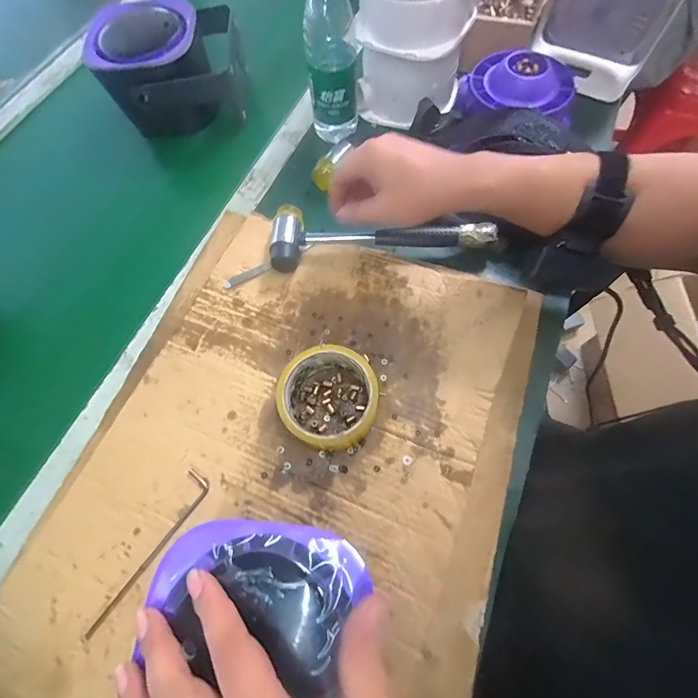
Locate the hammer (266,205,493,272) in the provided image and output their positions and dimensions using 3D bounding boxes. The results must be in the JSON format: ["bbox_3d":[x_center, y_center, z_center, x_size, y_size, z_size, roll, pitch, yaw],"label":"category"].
[{"bbox_3d":[0.035,-0.135,0.411,0.245,0.033,0.075,-5,68,1],"label":"hammer"}]

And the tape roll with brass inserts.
[{"bbox_3d":[-0.018,0.047,0.336,0.090,0.041,0.087,-1,68,2],"label":"tape roll with brass inserts"}]

